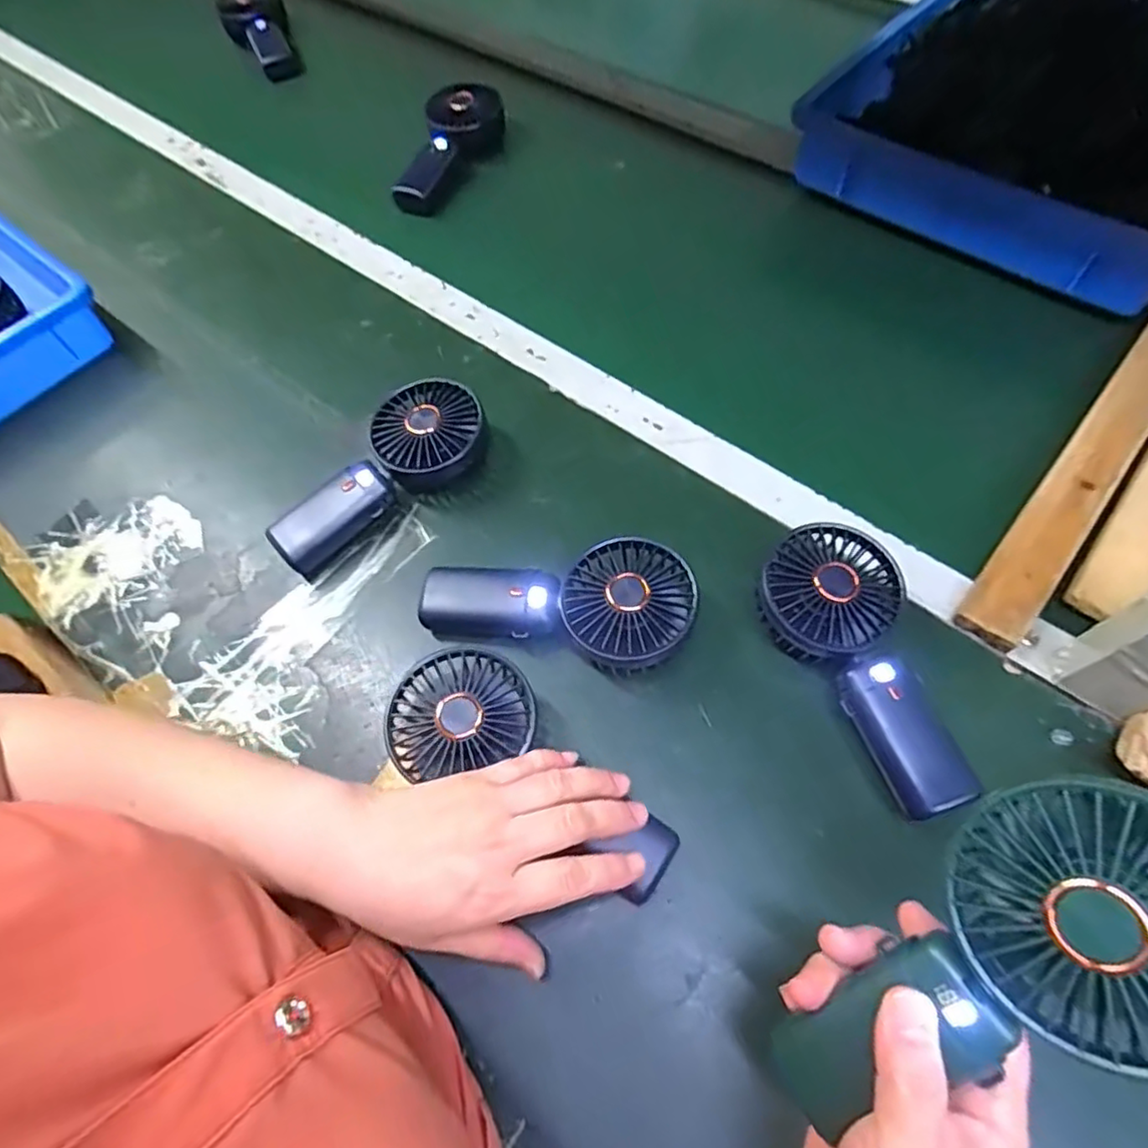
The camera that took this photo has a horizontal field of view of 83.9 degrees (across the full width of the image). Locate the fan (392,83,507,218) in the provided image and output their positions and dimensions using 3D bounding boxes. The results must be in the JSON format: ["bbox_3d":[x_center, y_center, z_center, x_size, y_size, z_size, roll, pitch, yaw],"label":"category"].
[{"bbox_3d":[-0.138,-0.464,0.695,0.079,0.041,0.160,30,83,17],"label":"fan"}]

